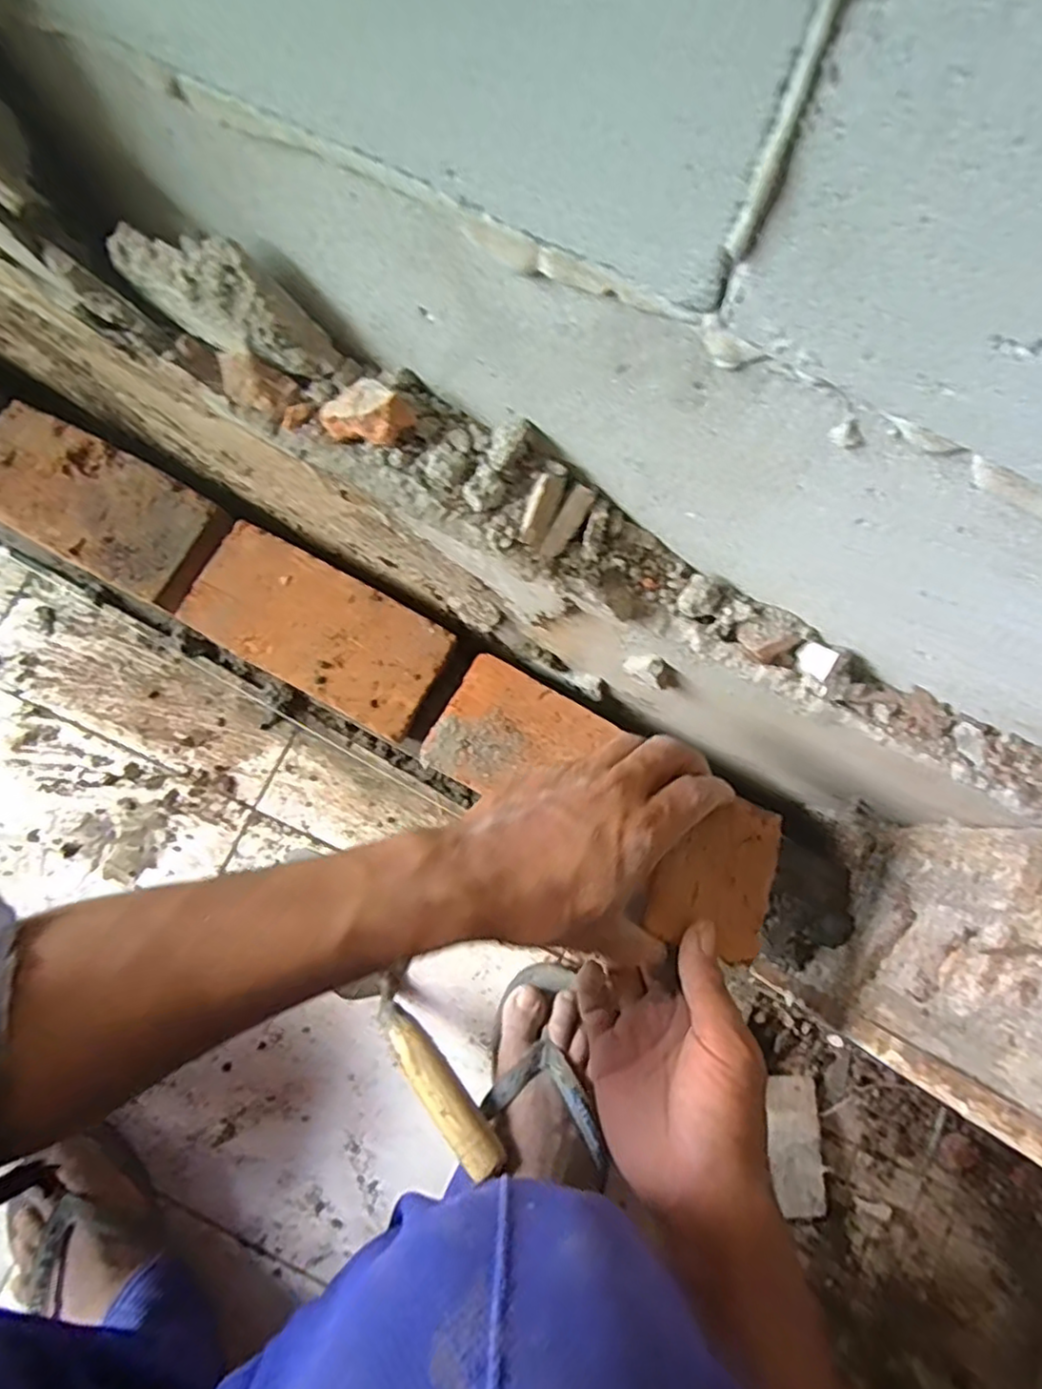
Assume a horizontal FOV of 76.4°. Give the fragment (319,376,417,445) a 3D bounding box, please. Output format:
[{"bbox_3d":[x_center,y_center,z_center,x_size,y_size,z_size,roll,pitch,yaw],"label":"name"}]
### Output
[{"bbox_3d":[-0.071,-0.129,0.301,0.040,0.025,0.029,37,81,6],"label":"fragment"}]

